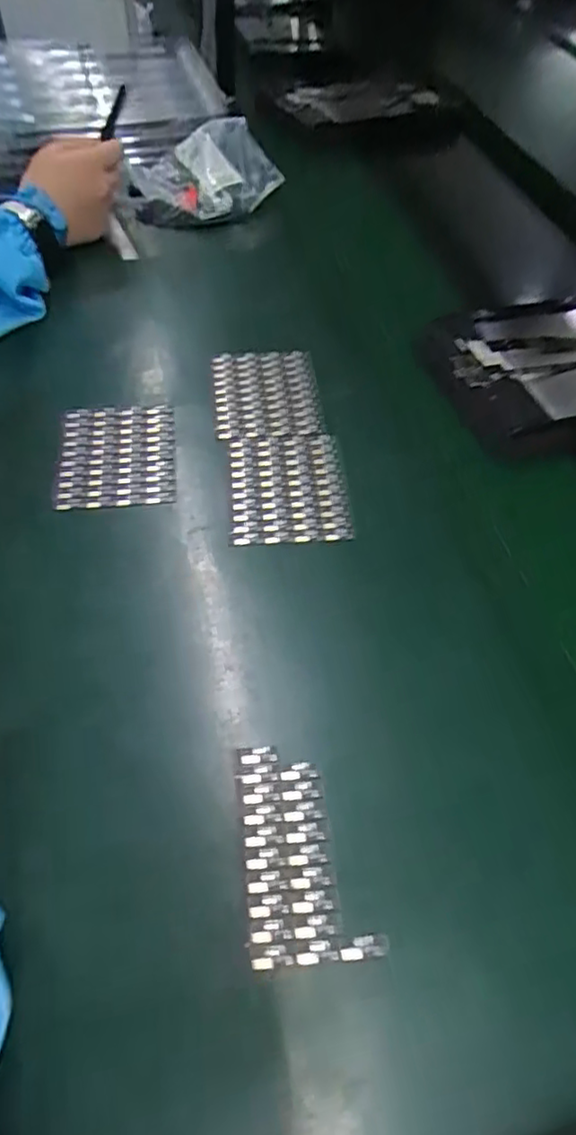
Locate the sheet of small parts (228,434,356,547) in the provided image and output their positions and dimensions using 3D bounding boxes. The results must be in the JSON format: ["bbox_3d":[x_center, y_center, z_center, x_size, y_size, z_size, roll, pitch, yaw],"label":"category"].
[{"bbox_3d":[0.000,-0.059,0.457,0.082,0.004,0.105,0,54,-5],"label":"sheet of small parts"}]

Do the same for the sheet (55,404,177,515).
[{"bbox_3d":[-0.128,-0.084,0.470,0.085,0.011,0.099,-4,55,-8],"label":"sheet"}]

